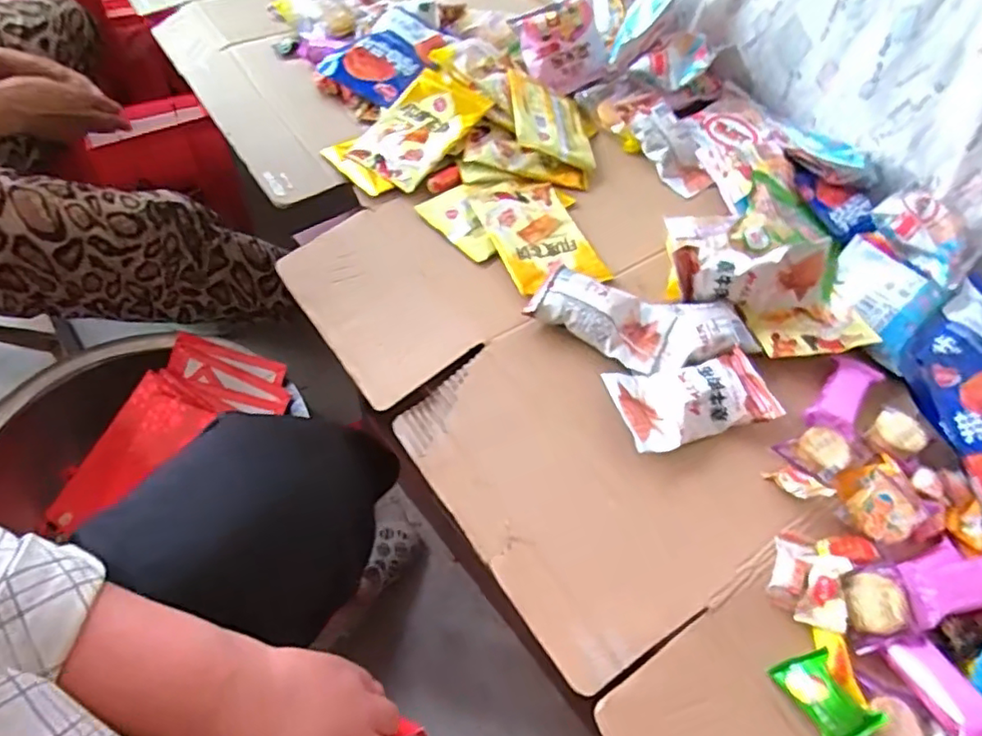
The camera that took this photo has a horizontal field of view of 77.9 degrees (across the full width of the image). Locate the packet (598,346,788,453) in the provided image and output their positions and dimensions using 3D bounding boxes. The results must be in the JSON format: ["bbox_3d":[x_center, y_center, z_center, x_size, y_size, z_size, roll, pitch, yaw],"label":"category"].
[{"bbox_3d":[0.172,0.029,0.531,0.140,0.031,0.074,-12,57,-16],"label":"packet"}]

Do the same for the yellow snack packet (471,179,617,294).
[{"bbox_3d":[0.048,-0.145,0.644,0.101,0.011,0.159,-15,58,-18],"label":"yellow snack packet"}]

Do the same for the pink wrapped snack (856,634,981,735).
[{"bbox_3d":[0.309,0.221,0.417,0.045,0.015,0.083,-19,43,-19],"label":"pink wrapped snack"}]

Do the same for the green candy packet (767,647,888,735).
[{"bbox_3d":[0.228,0.226,0.414,0.059,0.041,0.017,57,22,22],"label":"green candy packet"}]

